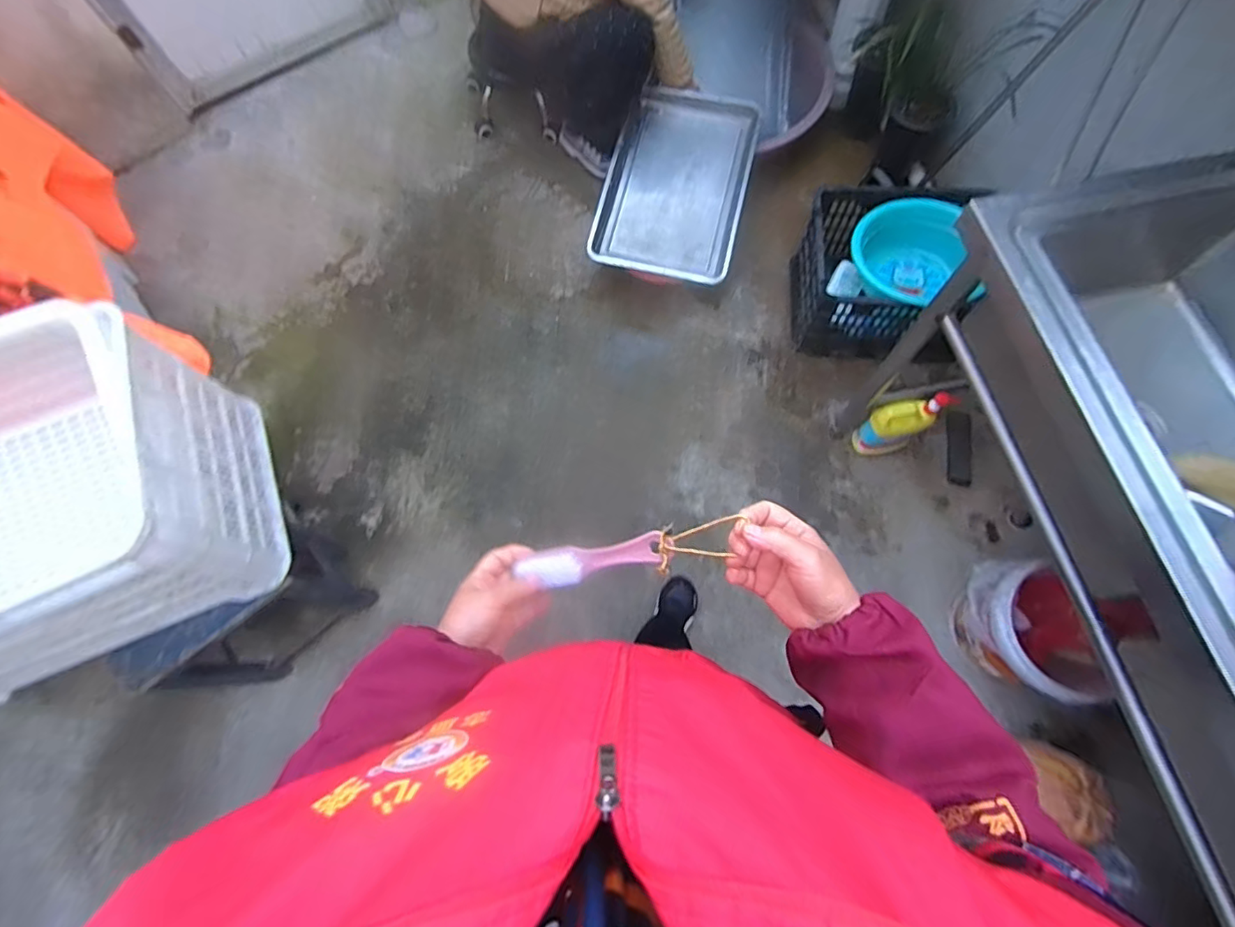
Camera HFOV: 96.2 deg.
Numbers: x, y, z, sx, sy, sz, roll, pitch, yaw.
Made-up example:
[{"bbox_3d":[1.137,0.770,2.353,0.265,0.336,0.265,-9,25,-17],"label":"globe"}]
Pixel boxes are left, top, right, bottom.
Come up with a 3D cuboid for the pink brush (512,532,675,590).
[{"bbox_3d":[-0.020,0.091,0.521,0.150,0.023,0.035,-14,75,16],"label":"pink brush"}]

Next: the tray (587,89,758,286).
[{"bbox_3d":[0.168,-0.800,1.576,0.388,0.065,0.585,11,74,8],"label":"tray"}]

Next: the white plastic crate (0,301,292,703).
[{"bbox_3d":[-0.944,0.083,0.887,0.600,0.313,0.433,-22,73,-2],"label":"white plastic crate"}]

